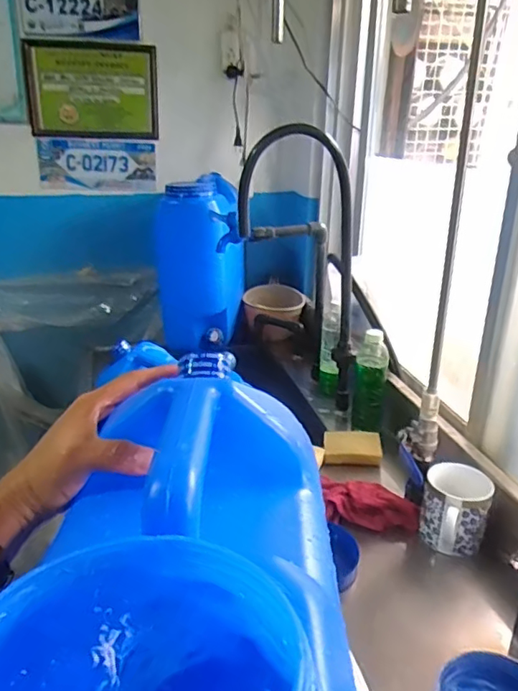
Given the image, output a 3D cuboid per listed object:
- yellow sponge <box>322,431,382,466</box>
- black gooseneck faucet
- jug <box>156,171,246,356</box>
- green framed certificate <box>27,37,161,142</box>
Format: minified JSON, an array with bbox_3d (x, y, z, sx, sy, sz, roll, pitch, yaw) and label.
[{"bbox_3d":[0.170,0.185,1.009,0.101,0.028,0.073,3,23,6],"label":"yellow sponge"},{"bbox_3d":[0.074,-0.127,1.033,0.221,0.519,0.058,0,23,-3],"label":"black gooseneck faucet"},{"bbox_3d":[-0.147,-0.221,1.448,0.193,0.390,0.244,4,23,7],"label":"jug"},{"bbox_3d":[-0.423,-0.651,1.424,0.314,0.215,0.036,-4,23,-11],"label":"green framed certificate"}]

